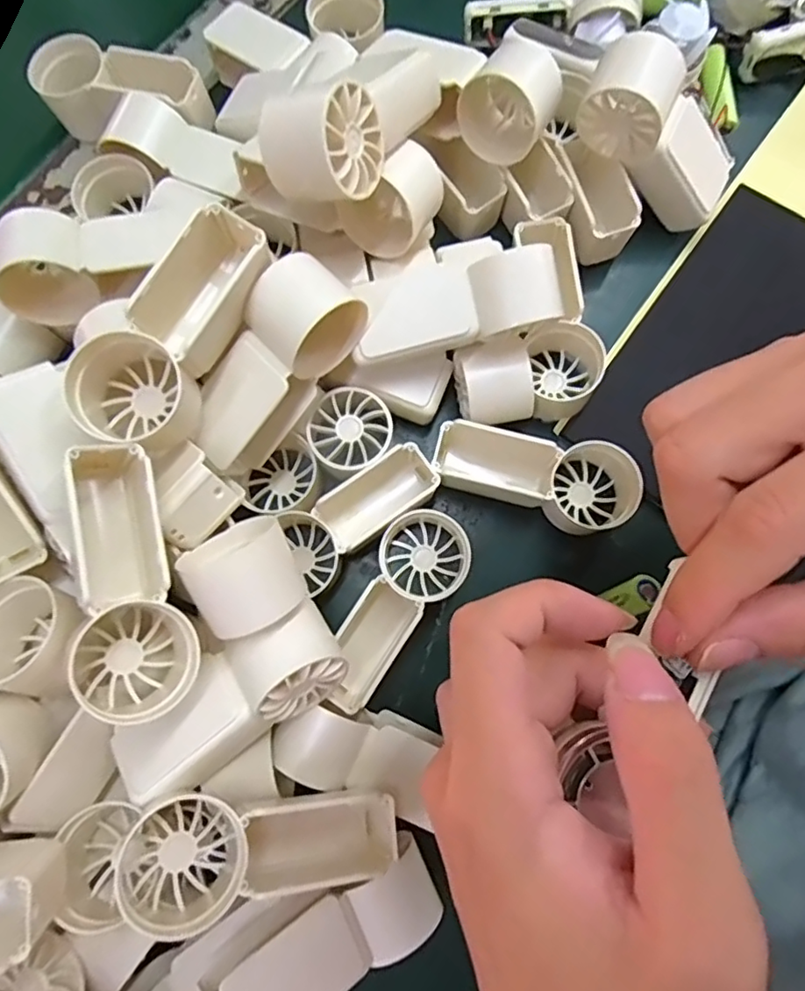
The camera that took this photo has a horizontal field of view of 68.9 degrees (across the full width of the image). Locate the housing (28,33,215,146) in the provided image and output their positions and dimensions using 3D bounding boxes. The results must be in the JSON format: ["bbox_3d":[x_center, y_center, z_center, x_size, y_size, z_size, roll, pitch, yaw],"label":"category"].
[{"bbox_3d":[-0.148,-0.214,0.319,0.097,0.040,0.036,21,80,5],"label":"housing"}]

